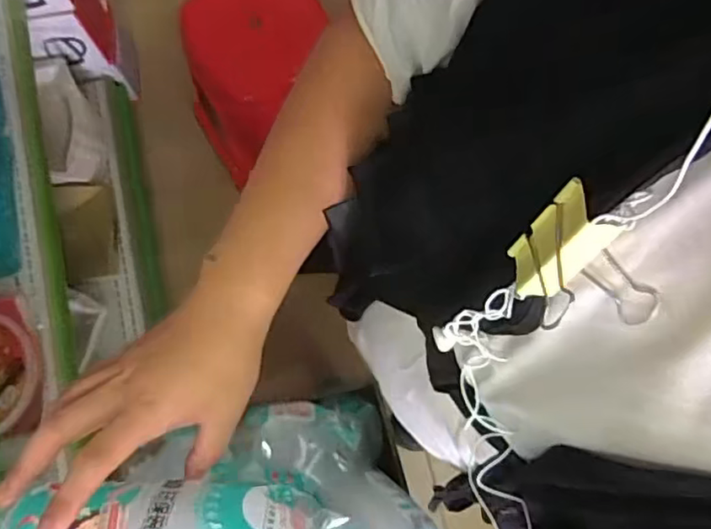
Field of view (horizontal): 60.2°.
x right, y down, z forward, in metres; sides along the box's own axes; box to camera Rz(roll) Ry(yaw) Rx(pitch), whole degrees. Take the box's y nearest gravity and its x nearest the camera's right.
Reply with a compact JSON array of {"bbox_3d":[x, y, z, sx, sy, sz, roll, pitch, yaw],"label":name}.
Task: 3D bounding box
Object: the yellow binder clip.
[{"bbox_3d":[0.099,-0.001,0.263,0.043,0.055,0.049,13,47,-16],"label":"yellow binder clip"}]

